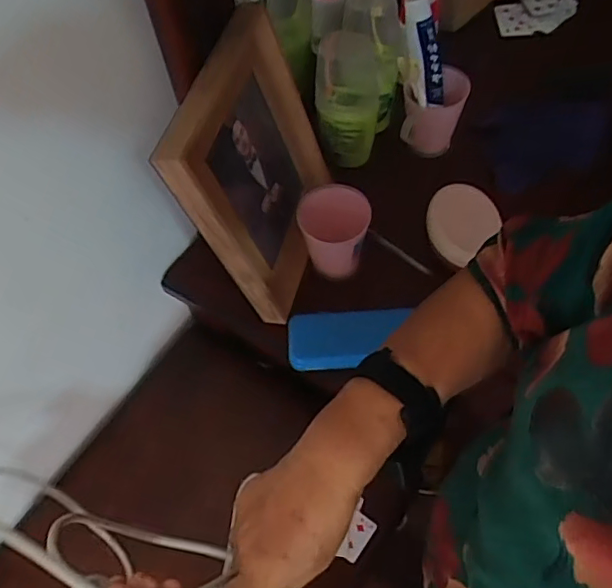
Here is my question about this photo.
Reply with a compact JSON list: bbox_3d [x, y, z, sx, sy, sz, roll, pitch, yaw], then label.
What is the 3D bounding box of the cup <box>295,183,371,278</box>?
[{"bbox_3d":[0.039,-0.086,0.770,0.095,0.094,0.092,3,60,6],"label":"cup"}]

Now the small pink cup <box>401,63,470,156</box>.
[{"bbox_3d":[0.191,-0.261,0.859,0.085,0.135,0.075,16,62,14],"label":"small pink cup"}]

